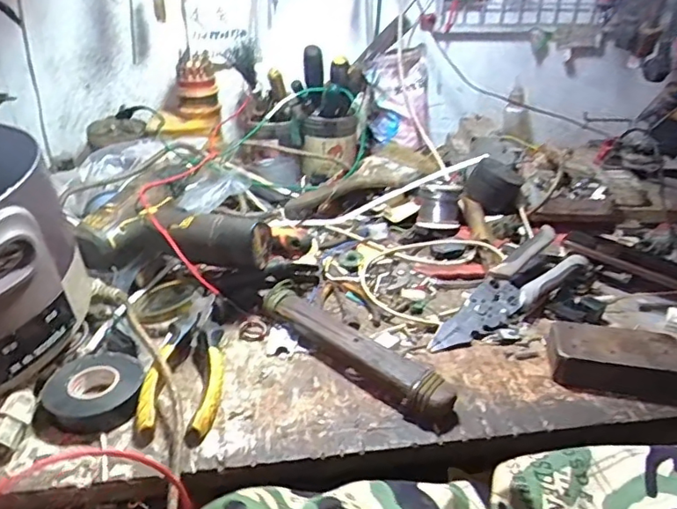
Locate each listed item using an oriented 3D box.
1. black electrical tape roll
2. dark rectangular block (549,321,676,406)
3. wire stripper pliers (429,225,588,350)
[{"bbox_3d":[-0.191,0.107,0.453,0.072,0.024,0.071,1,31,-1],"label":"black electrical tape roll"},{"bbox_3d":[0.241,0.090,0.487,0.113,0.032,0.054,10,32,12],"label":"dark rectangular block"},{"bbox_3d":[0.168,0.037,0.571,0.200,0.028,0.051,-32,44,-25],"label":"wire stripper pliers"}]

